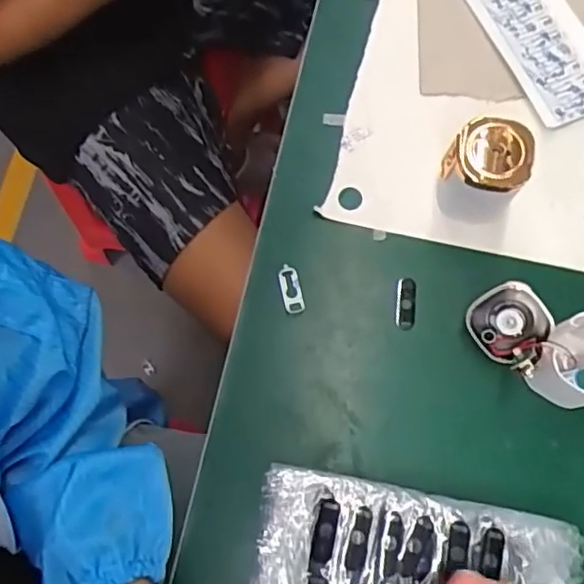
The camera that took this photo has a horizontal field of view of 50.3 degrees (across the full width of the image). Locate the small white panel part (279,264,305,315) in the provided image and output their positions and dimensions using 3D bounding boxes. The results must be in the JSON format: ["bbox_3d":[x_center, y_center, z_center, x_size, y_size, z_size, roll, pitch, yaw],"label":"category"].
[{"bbox_3d":[-0.001,-0.001,0.498,0.015,0.005,0.041,-13,76,-2],"label":"small white panel part"}]

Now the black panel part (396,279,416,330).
[{"bbox_3d":[0.091,0.009,0.495,0.015,0.004,0.042,4,76,2],"label":"black panel part"}]

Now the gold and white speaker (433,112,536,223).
[{"bbox_3d":[0.147,-0.093,0.479,0.059,0.077,0.059,32,79,9],"label":"gold and white speaker"}]

